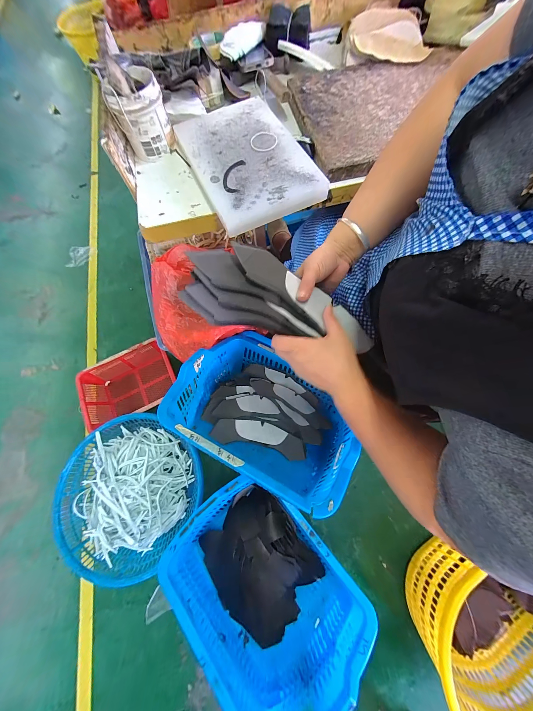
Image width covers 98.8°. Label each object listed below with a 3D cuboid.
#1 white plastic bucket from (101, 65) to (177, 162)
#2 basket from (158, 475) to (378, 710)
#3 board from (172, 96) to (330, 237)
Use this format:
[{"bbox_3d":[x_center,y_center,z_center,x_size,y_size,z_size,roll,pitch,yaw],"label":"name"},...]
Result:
[{"bbox_3d":[-0.241,-0.463,0.439,0.093,0.098,0.088,0,72,1],"label":"white plastic bucket"},{"bbox_3d":[-0.012,0.657,0.679,0.400,0.206,0.528,-39,75,-11],"label":"basket"},{"bbox_3d":[-0.040,-0.376,0.436,0.193,0.026,0.292,-24,73,-7],"label":"board"}]

